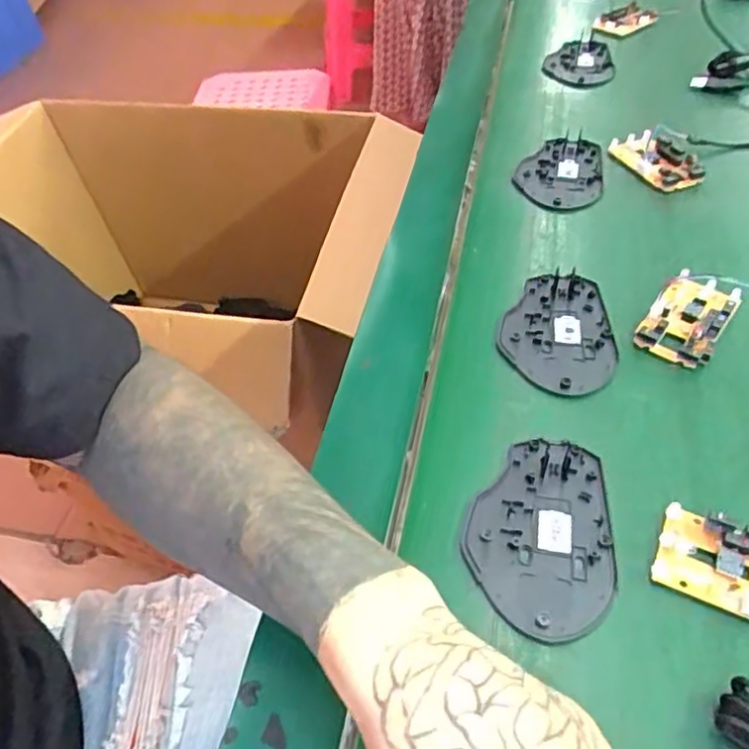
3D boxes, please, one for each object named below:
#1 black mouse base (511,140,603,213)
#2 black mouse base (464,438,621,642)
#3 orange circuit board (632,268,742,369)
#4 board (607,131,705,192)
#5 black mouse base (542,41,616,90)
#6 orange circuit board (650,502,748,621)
[{"bbox_3d":[0.162,-0.176,0.563,0.071,0.008,0.108,10,49,12],"label":"black mouse base"},{"bbox_3d":[0.085,0.080,0.330,0.072,0.006,0.107,10,49,12],"label":"black mouse base"},{"bbox_3d":[0.209,-0.039,0.427,0.046,0.012,0.084,27,54,25],"label":"orange circuit board"},{"bbox_3d":[0.247,-0.189,0.562,0.048,0.020,0.074,-17,49,-13],"label":"board"},{"bbox_3d":[0.229,-0.347,0.719,0.074,0.013,0.113,8,48,12],"label":"black mouse base"},{"bbox_3d":[0.177,0.092,0.305,0.078,0.018,0.043,21,52,20],"label":"orange circuit board"}]

